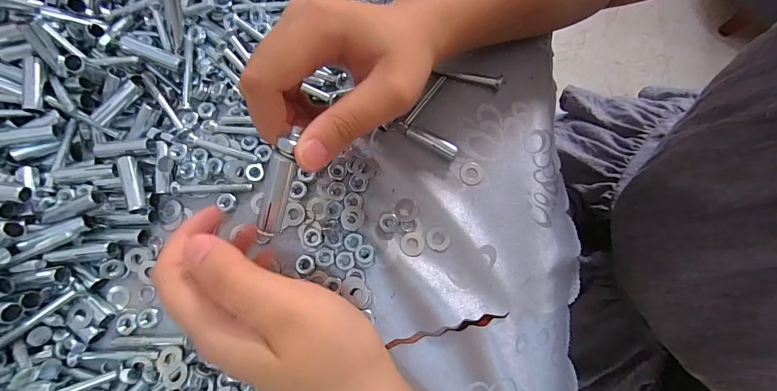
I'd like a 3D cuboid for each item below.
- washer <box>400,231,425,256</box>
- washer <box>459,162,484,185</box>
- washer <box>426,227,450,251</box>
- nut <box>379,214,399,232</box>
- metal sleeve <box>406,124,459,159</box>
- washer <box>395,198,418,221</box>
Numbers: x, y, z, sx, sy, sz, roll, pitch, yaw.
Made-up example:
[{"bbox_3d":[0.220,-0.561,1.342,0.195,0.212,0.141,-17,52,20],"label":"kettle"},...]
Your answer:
[{"bbox_3d":[0.017,0.033,0.241,0.017,0.004,0.016,0,77,0],"label":"washer"},{"bbox_3d":[0.061,-0.016,0.253,0.017,0.004,0.017,6,78,2],"label":"washer"},{"bbox_3d":[0.035,0.030,0.241,0.017,0.004,0.016,3,78,1],"label":"washer"},{"bbox_3d":[0.000,0.019,0.244,0.013,0.006,0.013,0,77,0],"label":"nut"},{"bbox_3d":[0.031,-0.039,0.255,0.039,0.009,0.011,25,79,6],"label":"metal sleeve"},{"bbox_3d":[0.013,0.010,0.248,0.016,0.004,0.017,3,78,1],"label":"washer"}]

